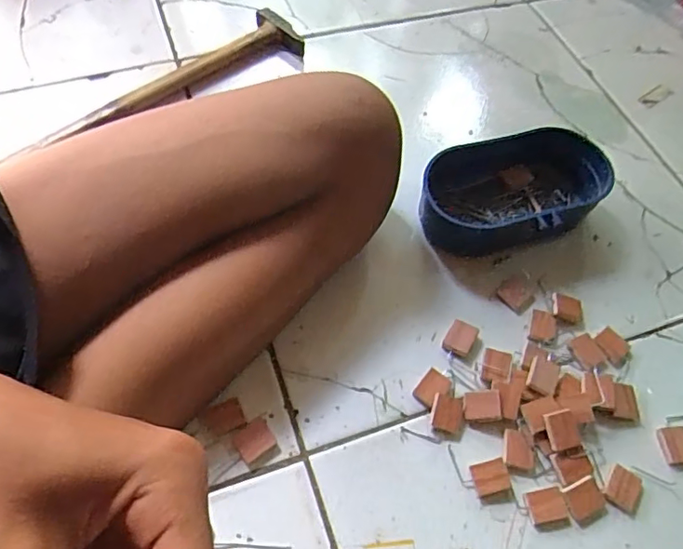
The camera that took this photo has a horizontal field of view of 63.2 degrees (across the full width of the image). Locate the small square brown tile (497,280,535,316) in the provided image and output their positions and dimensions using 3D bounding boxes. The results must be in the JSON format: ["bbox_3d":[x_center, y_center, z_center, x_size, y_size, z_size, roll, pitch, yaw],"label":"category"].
[{"bbox_3d":[0.135,0.016,0.427,0.023,0.004,0.026,-37,69,-22],"label":"small square brown tile"}]

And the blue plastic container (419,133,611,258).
[{"bbox_3d":[0.138,-0.064,0.450,0.147,0.051,0.090,-11,61,-10],"label":"blue plastic container"}]

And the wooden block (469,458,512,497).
[{"bbox_3d":[0.095,0.130,0.357,0.023,0.007,0.019,-10,61,-9],"label":"wooden block"}]

